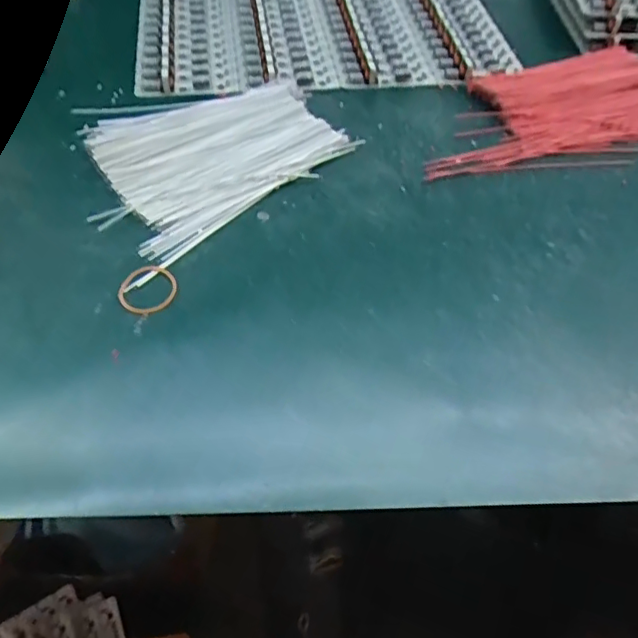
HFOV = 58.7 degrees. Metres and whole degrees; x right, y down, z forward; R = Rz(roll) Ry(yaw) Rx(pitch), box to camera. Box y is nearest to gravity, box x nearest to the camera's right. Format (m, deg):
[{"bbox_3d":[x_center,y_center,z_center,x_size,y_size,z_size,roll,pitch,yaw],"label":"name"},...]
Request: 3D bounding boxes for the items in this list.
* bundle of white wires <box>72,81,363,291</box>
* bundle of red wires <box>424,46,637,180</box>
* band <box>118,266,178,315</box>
[{"bbox_3d":[-0.080,-0.119,0.378,0.142,0.008,0.180,39,61,22],"label":"bundle of white wires"},{"bbox_3d":[0.184,-0.162,0.410,0.234,0.037,0.106,-7,55,-8],"label":"bundle of red wires"},{"bbox_3d":[-0.091,-0.016,0.303,0.029,0.004,0.031,2,54,-2],"label":"band"}]

